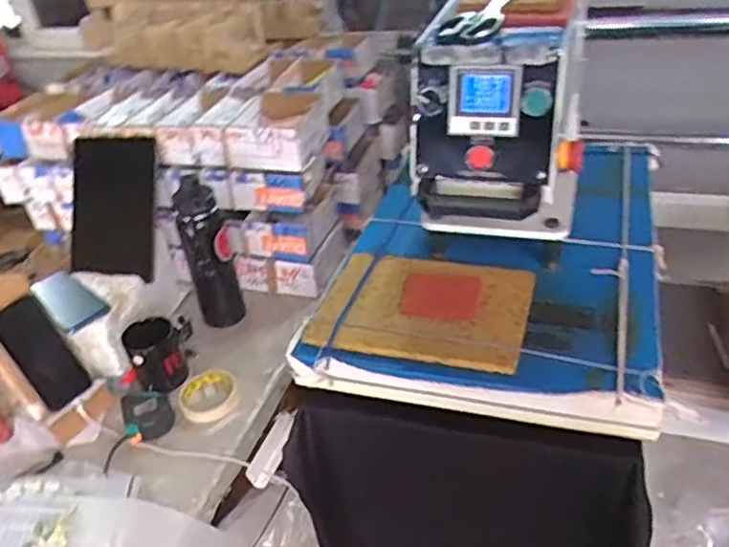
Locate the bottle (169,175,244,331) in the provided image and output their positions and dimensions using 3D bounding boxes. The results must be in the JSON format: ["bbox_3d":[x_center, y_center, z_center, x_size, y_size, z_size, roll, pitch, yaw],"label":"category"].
[{"bbox_3d":[-0.272,-0.032,1.130,0.079,0.274,0.073,-18,36,-15],"label":"bottle"}]

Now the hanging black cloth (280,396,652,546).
[{"bbox_3d":[0.126,0.354,0.886,0.456,0.445,0.045,4,37,16],"label":"hanging black cloth"}]

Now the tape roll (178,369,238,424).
[{"bbox_3d":[-0.250,0.195,1.033,0.092,0.028,0.100,-5,35,3],"label":"tape roll"}]

